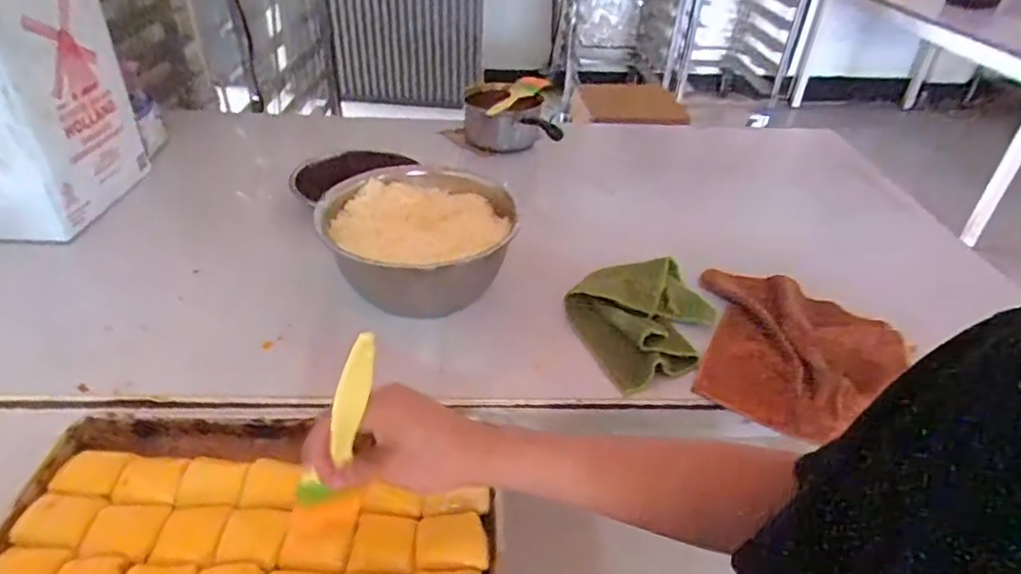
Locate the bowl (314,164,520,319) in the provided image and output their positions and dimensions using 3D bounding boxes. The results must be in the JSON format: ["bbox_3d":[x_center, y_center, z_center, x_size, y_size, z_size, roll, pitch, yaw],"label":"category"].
[{"bbox_3d":[-0.117,-0.059,0.793,0.242,0.101,0.235,2,36,-1],"label":"bowl"}]

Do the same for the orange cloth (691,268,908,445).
[{"bbox_3d":[0.340,0.072,0.724,0.215,0.046,0.229,11,37,11],"label":"orange cloth"}]

